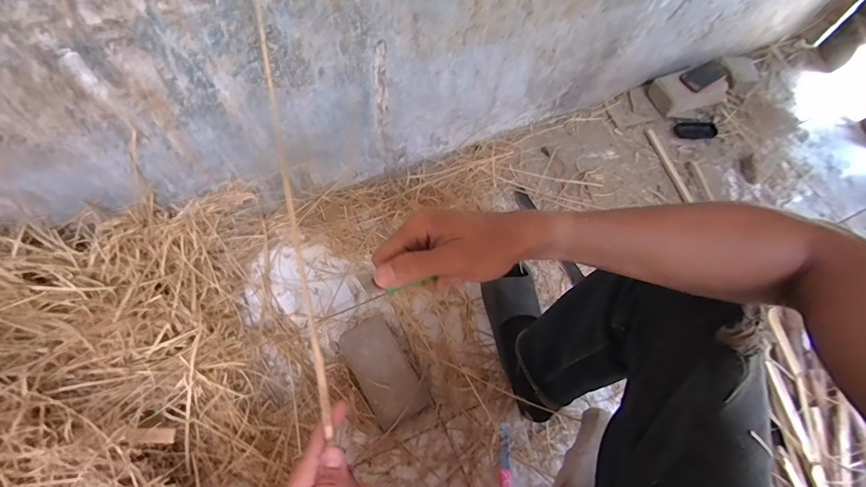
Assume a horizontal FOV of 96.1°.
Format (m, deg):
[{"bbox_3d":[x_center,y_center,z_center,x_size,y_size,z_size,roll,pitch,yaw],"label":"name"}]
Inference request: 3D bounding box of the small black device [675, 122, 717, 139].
[{"bbox_3d":[0.761,-0.326,1.121,0.124,0.015,0.053,-7,67,-7],"label":"small black device"}]

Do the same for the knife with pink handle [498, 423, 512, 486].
[{"bbox_3d":[0.143,0.450,0.758,0.029,0.009,0.175,0,66,-4],"label":"knife with pink handle"}]

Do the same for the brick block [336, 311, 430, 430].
[{"bbox_3d":[-0.100,0.253,0.792,0.110,0.068,0.211,-29,71,-15],"label":"brick block"}]

